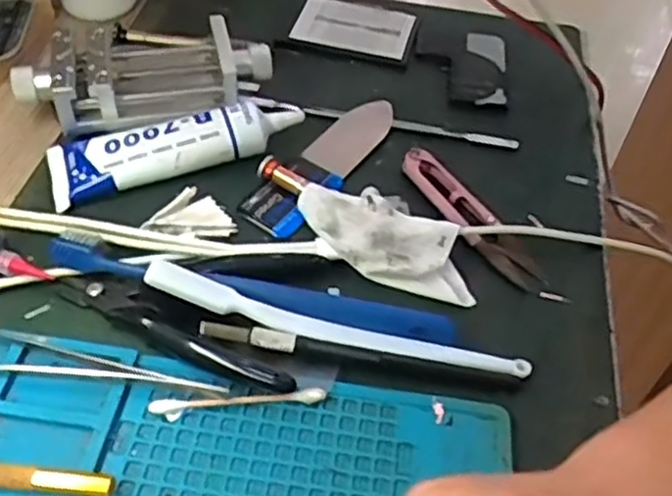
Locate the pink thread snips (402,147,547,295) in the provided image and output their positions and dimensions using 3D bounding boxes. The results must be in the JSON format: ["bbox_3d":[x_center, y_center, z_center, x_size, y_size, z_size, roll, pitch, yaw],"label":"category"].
[{"bbox_3d":[0.070,-0.017,0.367,0.022,0.009,0.103,-19,52,-19],"label":"pink thread snips"}]

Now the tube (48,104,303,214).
[{"bbox_3d":[-0.087,-0.060,0.382,0.131,0.025,0.042,-15,51,-17],"label":"tube"}]

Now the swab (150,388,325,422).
[{"bbox_3d":[-0.040,0.064,0.293,0.071,0.004,0.008,-4,49,-7],"label":"swab"}]

